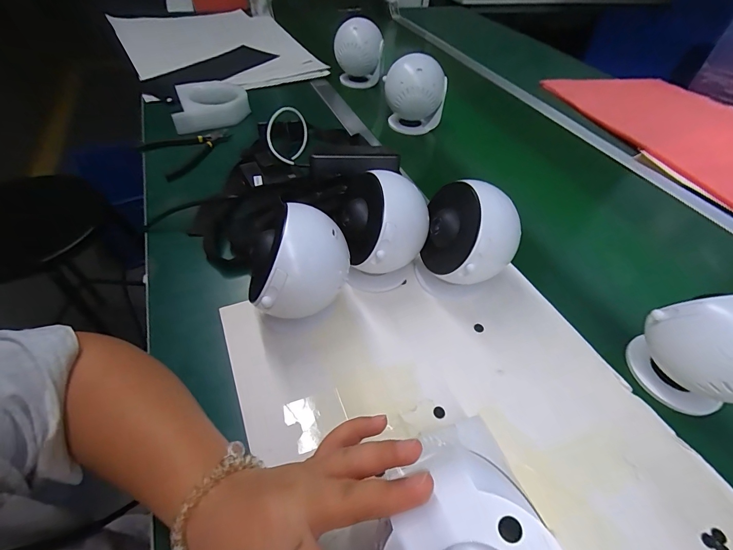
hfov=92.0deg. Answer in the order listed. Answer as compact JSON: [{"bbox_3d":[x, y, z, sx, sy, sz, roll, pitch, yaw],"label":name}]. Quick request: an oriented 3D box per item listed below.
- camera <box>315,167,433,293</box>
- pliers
[{"bbox_3d":[0.013,-0.041,0.384,0.085,0.120,0.083,35,55,24],"label":"camera"},{"bbox_3d":[-0.288,-0.206,0.586,0.116,0.021,0.133,38,56,25],"label":"pliers"}]

